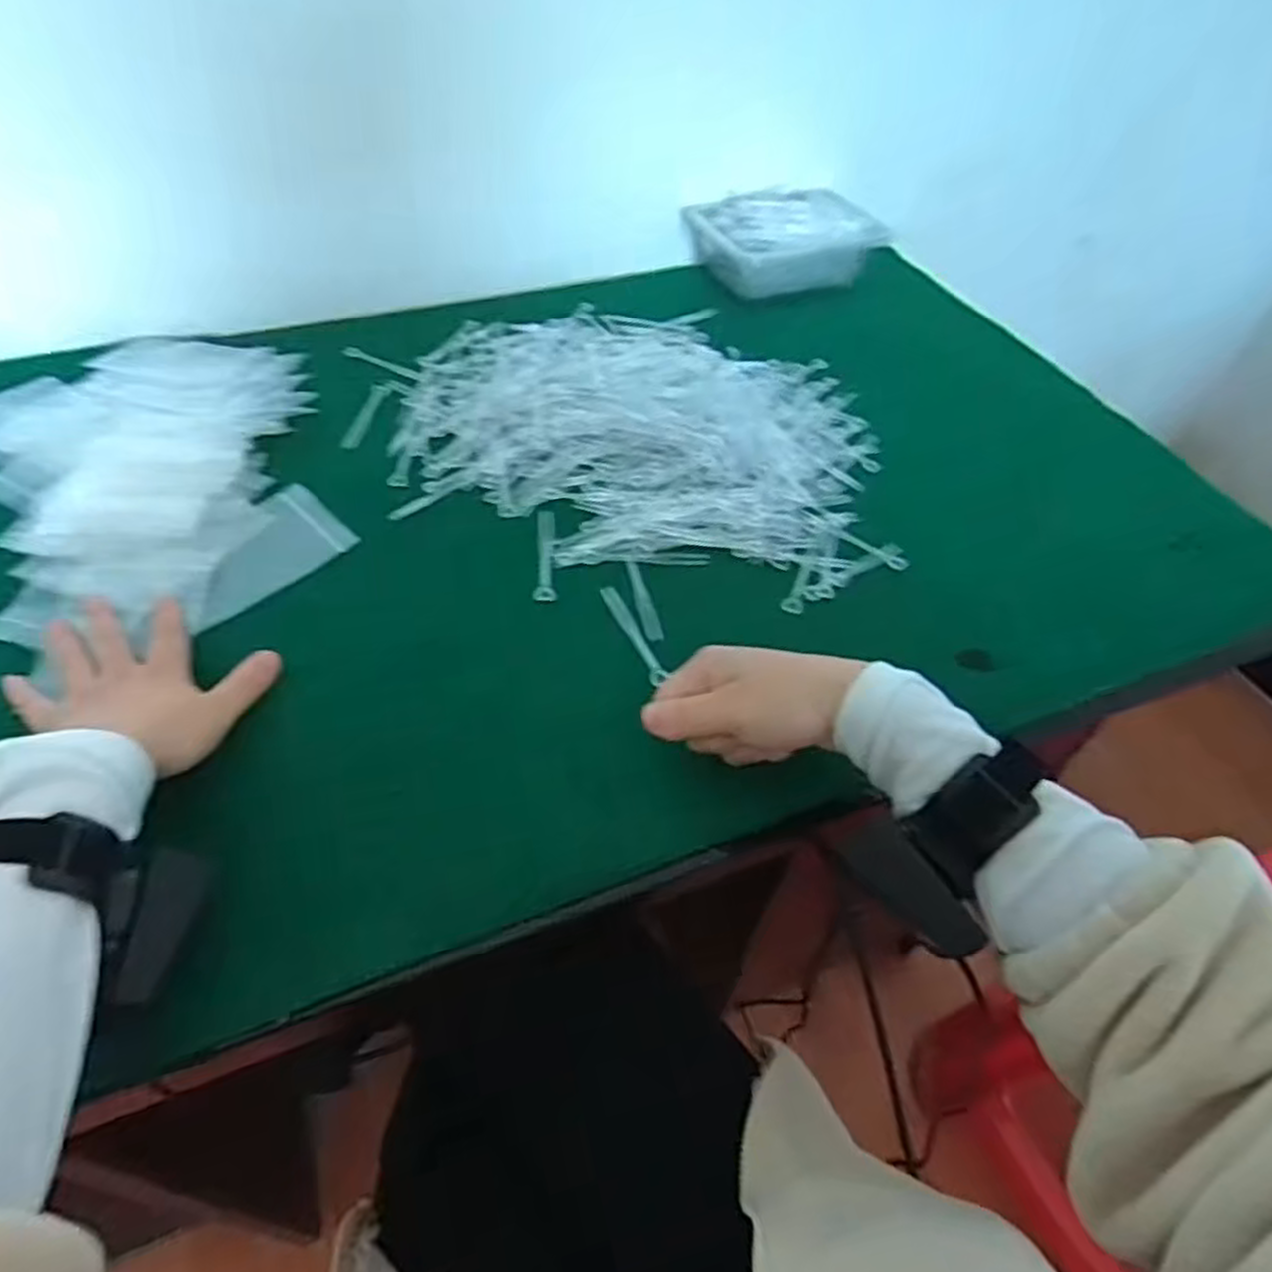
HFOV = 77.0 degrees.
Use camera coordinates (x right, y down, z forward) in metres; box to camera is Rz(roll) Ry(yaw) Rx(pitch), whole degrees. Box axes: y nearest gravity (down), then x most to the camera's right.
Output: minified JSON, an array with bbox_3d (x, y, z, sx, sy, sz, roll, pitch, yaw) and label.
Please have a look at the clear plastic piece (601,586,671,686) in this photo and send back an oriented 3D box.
[{"bbox_3d":[-0.002,-0.002,0.505,0.011,0.004,0.081,-19,57,-19],"label":"clear plastic piece"}]

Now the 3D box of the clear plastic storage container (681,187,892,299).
[{"bbox_3d":[0.151,-0.404,0.813,0.167,0.059,0.123,-18,53,-18],"label":"clear plastic storage container"}]

